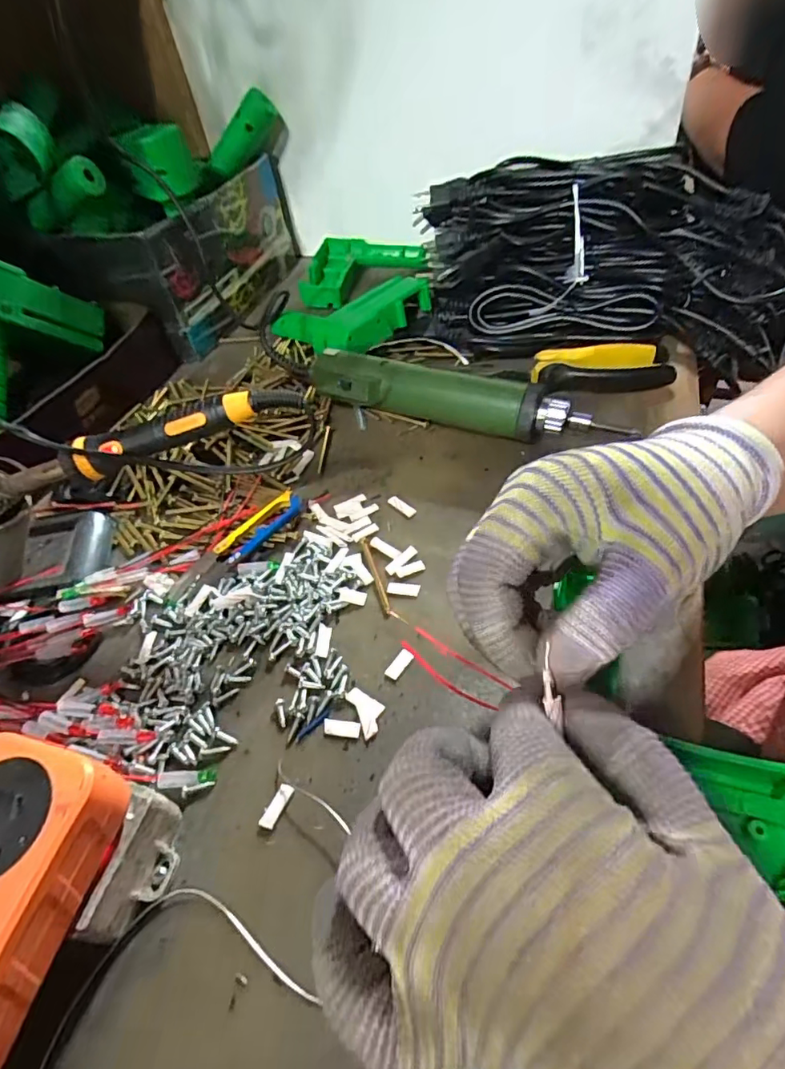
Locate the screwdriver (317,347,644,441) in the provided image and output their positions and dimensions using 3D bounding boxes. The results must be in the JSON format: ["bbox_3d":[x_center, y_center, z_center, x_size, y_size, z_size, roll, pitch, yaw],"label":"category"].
[{"bbox_3d":[0.051,-0.100,0.404,0.239,0.042,0.035,14,51,20],"label":"screwdriver"}]

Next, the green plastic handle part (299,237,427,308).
[{"bbox_3d":[-0.036,-0.311,0.615,0.138,0.031,0.108,-9,47,0],"label":"green plastic handle part"}]

